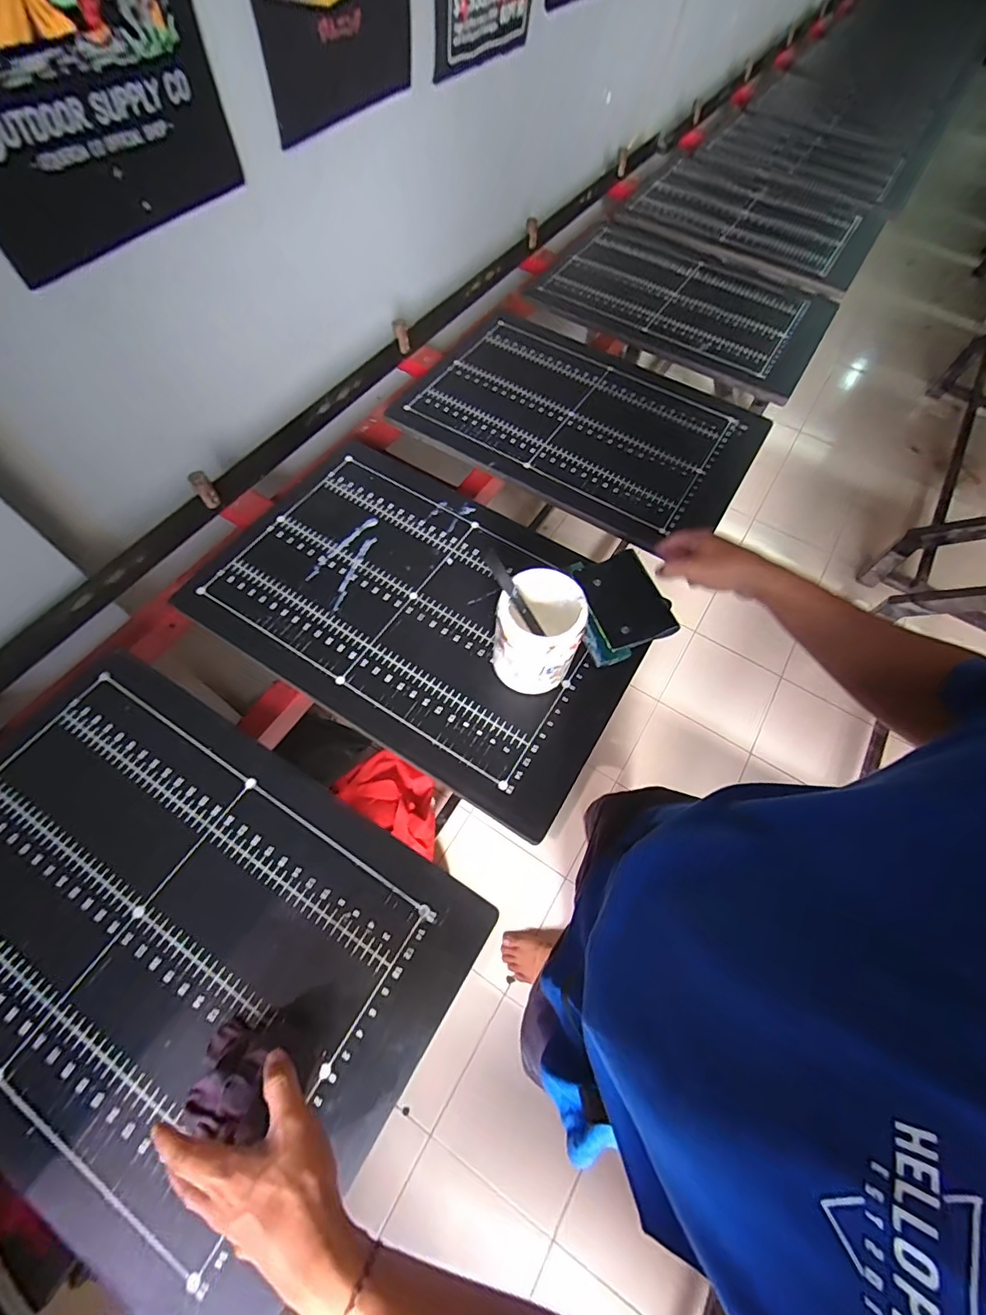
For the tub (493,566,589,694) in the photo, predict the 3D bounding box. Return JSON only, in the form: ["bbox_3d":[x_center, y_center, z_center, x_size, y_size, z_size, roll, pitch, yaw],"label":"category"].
[{"bbox_3d":[0.055,-0.026,0.622,0.094,0.142,0.095,1,62,-2],"label":"tub"}]

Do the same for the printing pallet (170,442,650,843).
[{"bbox_3d":[-0.111,-0.087,0.725,0.626,0.016,0.392,30,65,13],"label":"printing pallet"}]

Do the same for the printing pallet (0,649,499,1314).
[{"bbox_3d":[-0.364,0.266,0.530,0.627,0.016,0.393,30,65,13],"label":"printing pallet"}]

